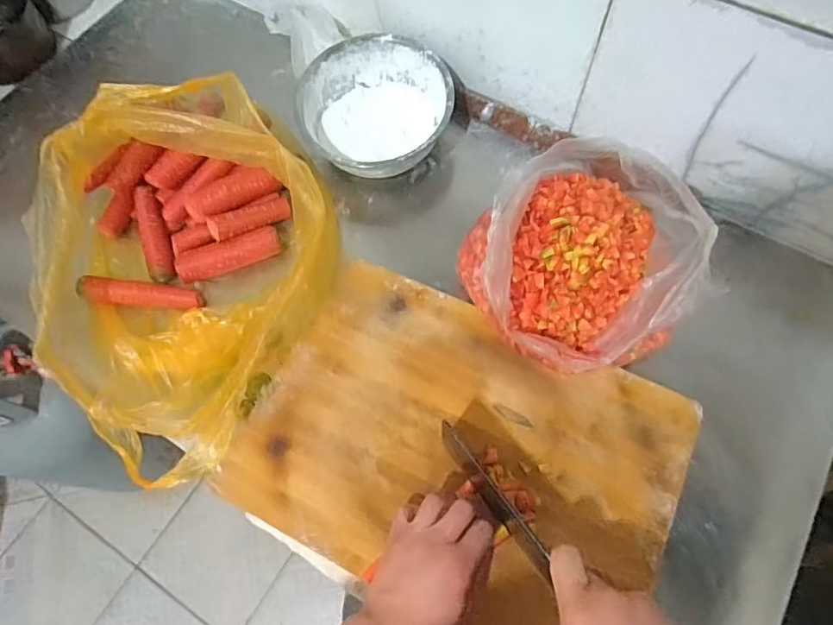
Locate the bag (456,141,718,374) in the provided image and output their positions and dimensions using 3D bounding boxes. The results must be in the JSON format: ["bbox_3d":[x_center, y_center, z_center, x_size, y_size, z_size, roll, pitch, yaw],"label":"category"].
[{"bbox_3d":[0.176,-0.061,0.567,0.228,0.136,0.225,-22,68,-8],"label":"bag"}]

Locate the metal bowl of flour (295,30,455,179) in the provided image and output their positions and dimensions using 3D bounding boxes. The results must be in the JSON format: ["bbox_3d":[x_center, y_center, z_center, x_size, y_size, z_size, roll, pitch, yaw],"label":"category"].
[{"bbox_3d":[-0.053,-0.265,0.696,0.192,0.078,0.187,-1,66,1],"label":"metal bowl of flour"}]

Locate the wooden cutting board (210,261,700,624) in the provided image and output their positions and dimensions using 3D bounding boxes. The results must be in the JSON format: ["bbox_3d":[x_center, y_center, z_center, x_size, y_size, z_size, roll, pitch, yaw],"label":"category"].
[{"bbox_3d":[0.046,0.140,0.548,0.421,0.021,0.302,25,69,12],"label":"wooden cutting board"}]

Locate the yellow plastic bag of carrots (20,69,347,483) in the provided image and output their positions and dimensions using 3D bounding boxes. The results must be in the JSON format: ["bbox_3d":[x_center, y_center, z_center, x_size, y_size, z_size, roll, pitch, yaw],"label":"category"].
[{"bbox_3d":[-0.280,-0.072,0.603,0.325,0.162,0.429,22,69,11],"label":"yellow plastic bag of carrots"}]

